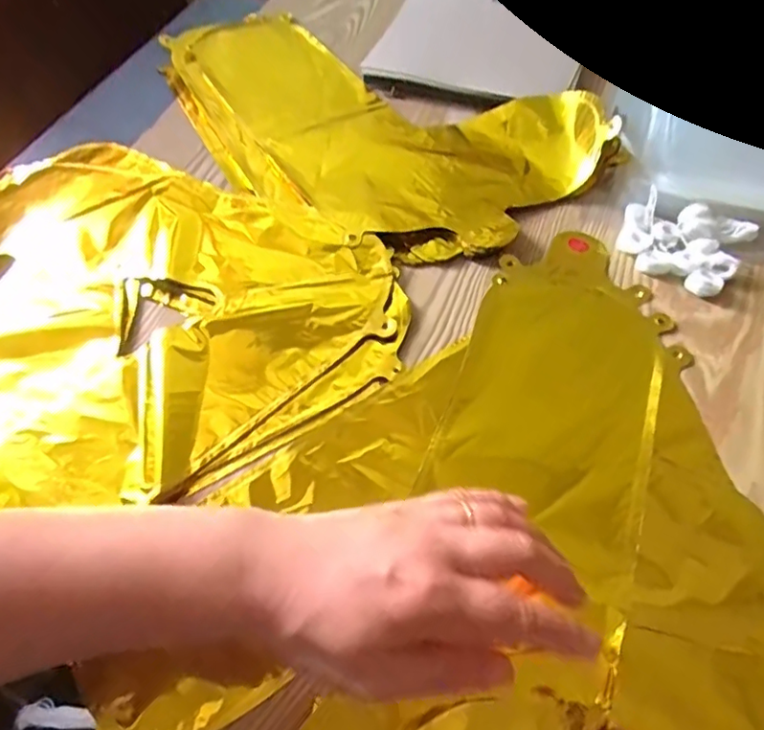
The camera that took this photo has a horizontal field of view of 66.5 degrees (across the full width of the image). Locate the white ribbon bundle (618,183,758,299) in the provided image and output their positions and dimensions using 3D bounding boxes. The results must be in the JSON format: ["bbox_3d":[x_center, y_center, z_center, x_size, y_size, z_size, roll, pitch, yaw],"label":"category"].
[{"bbox_3d":[0.221,-0.092,0.432,0.084,0.021,0.069,26,60,19],"label":"white ribbon bundle"}]

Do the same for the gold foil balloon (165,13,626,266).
[{"bbox_3d":[-0.029,-0.249,0.537,0.247,0.033,0.430,-31,60,-18],"label":"gold foil balloon"}]

